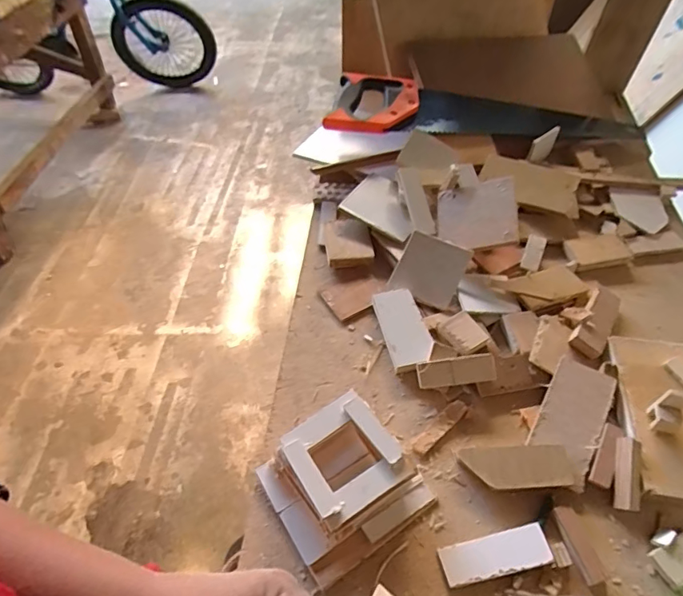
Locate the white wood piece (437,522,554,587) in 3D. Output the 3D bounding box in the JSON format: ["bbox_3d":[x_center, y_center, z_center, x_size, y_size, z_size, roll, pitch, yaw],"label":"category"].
[{"bbox_3d":[0.133,0.222,0.417,0.092,0.010,0.033,-10,50,-8],"label":"white wood piece"}]

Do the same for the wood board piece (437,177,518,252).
[{"bbox_3d":[0.172,-0.106,0.620,0.099,0.011,0.096,-7,66,28],"label":"wood board piece"}]

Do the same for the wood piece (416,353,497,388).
[{"bbox_3d":[0.121,0.077,0.508,0.081,0.007,0.028,-7,72,-2],"label":"wood piece"}]

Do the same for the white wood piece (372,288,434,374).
[{"bbox_3d":[0.072,0.031,0.558,0.049,0.013,0.108,-10,49,-7],"label":"white wood piece"}]

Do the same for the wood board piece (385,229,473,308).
[{"bbox_3d":[0.110,-0.035,0.602,0.080,0.006,0.083,25,84,12],"label":"wood board piece"}]

